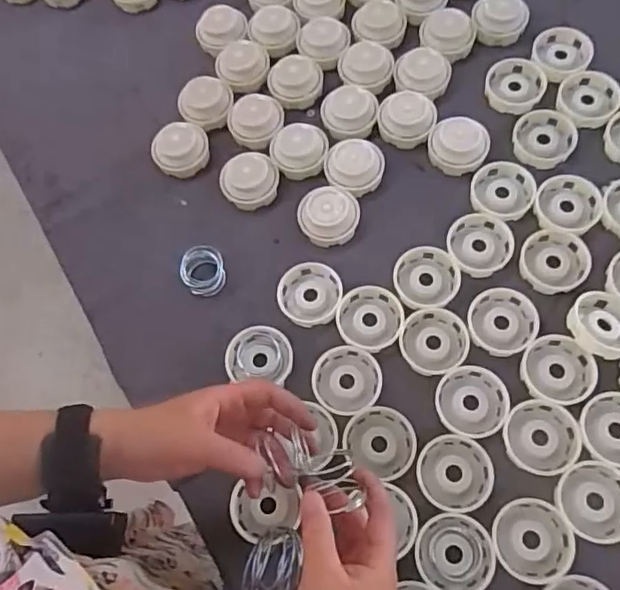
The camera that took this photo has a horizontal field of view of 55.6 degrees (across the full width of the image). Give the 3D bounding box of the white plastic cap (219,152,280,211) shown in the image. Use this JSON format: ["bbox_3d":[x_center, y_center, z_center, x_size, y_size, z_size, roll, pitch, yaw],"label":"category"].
[{"bbox_3d":[-0.064,-0.122,0.628,0.061,0.036,0.055,-6,67,5],"label":"white plastic cap"}]

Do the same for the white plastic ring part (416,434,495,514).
[{"bbox_3d":[0.125,0.155,0.508,0.062,0.013,0.062,11,71,11],"label":"white plastic ring part"}]

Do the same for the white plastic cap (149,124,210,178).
[{"bbox_3d":[-0.144,-0.162,0.658,0.064,0.037,0.057,-26,67,-4],"label":"white plastic cap"}]

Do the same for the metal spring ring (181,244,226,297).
[{"bbox_3d":[-0.106,-0.024,0.593,0.041,0.035,0.042,-2,69,6],"label":"metal spring ring"}]

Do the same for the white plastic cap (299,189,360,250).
[{"bbox_3d":[0.018,-0.083,0.597,0.060,0.037,0.056,-2,69,6],"label":"white plastic cap"}]

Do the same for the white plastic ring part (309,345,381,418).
[{"bbox_3d":[0.034,0.080,0.545,0.063,0.012,0.061,-2,69,6],"label":"white plastic ring part"}]

